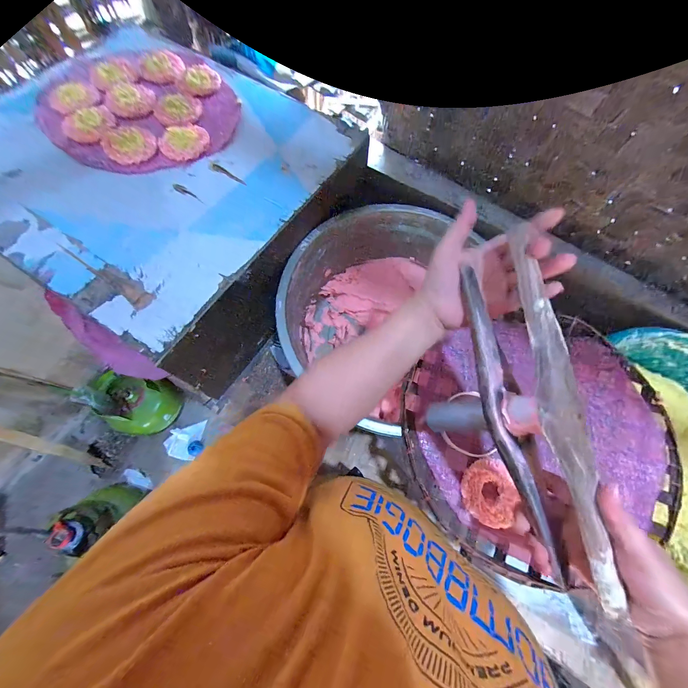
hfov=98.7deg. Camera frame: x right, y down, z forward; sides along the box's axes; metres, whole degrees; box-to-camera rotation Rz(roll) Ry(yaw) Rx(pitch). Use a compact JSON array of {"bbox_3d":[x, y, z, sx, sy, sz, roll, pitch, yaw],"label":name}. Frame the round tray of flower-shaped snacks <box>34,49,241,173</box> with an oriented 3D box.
[{"bbox_3d":[-0.339,-0.402,0.508,0.302,0.020,0.283,1,68,-3],"label":"round tray of flower-shaped snacks"}]

